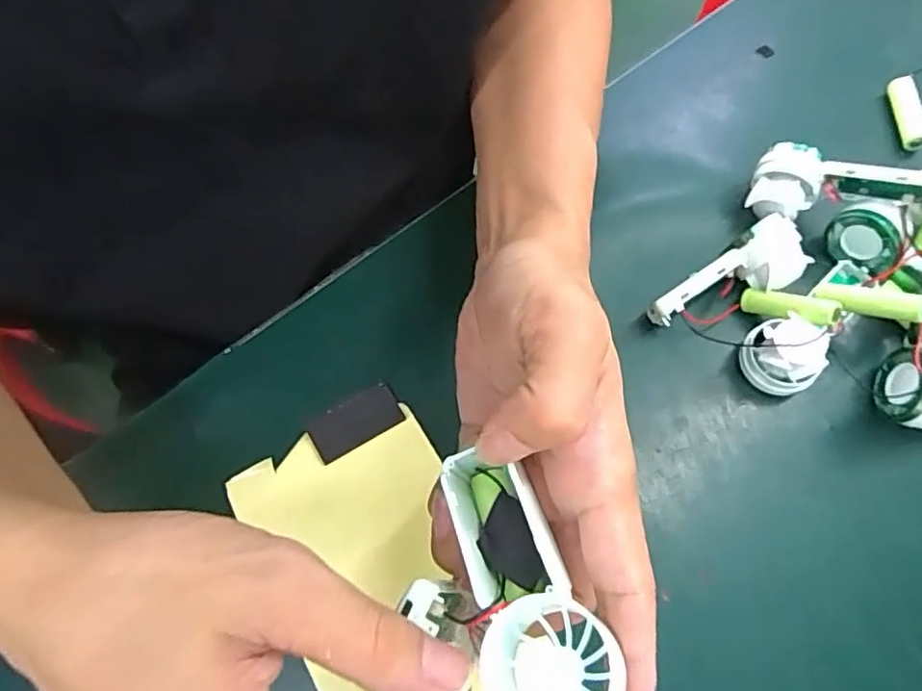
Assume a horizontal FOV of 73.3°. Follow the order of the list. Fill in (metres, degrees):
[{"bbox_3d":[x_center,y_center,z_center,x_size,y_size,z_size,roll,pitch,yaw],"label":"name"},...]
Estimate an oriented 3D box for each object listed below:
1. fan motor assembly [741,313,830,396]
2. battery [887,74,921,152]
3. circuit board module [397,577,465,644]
[{"bbox_3d":[0.177,0.004,0.338,0.036,0.036,0.039,-2,71,2],"label":"fan motor assembly"},{"bbox_3d":[0.294,-0.153,0.408,0.012,0.012,0.053,-3,71,1],"label":"battery"},{"bbox_3d":[-0.009,0.083,0.201,0.019,0.004,0.013,23,73,10],"label":"circuit board module"}]

